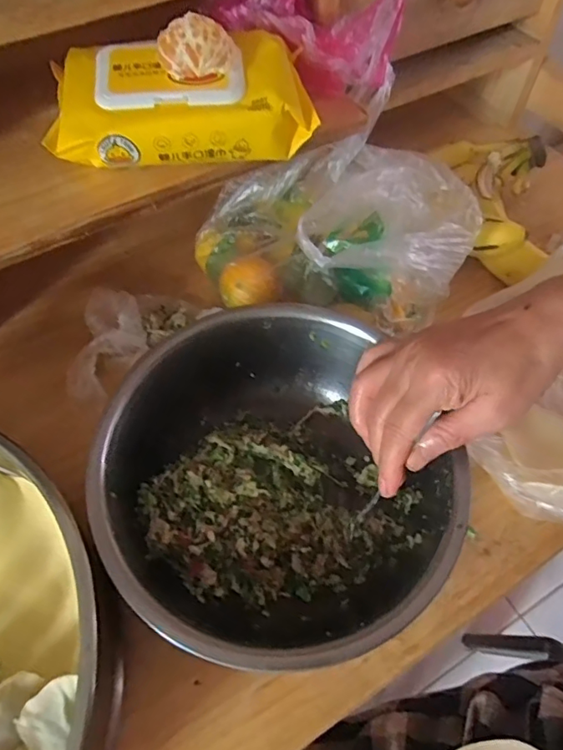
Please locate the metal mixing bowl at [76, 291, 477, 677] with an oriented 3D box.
[{"bbox_3d":[-0.008,0.071,0.343,0.201,0.079,0.216,0,57,0],"label":"metal mixing bowl"}]

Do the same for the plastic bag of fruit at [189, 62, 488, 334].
[{"bbox_3d":[0.044,-0.116,0.426,0.209,0.088,0.170,-16,59,-10],"label":"plastic bag of fruit"}]

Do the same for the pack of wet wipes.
[{"bbox_3d":[-0.066,-0.186,0.353,0.172,0.047,0.086,-6,58,-3],"label":"pack of wet wipes"}]

